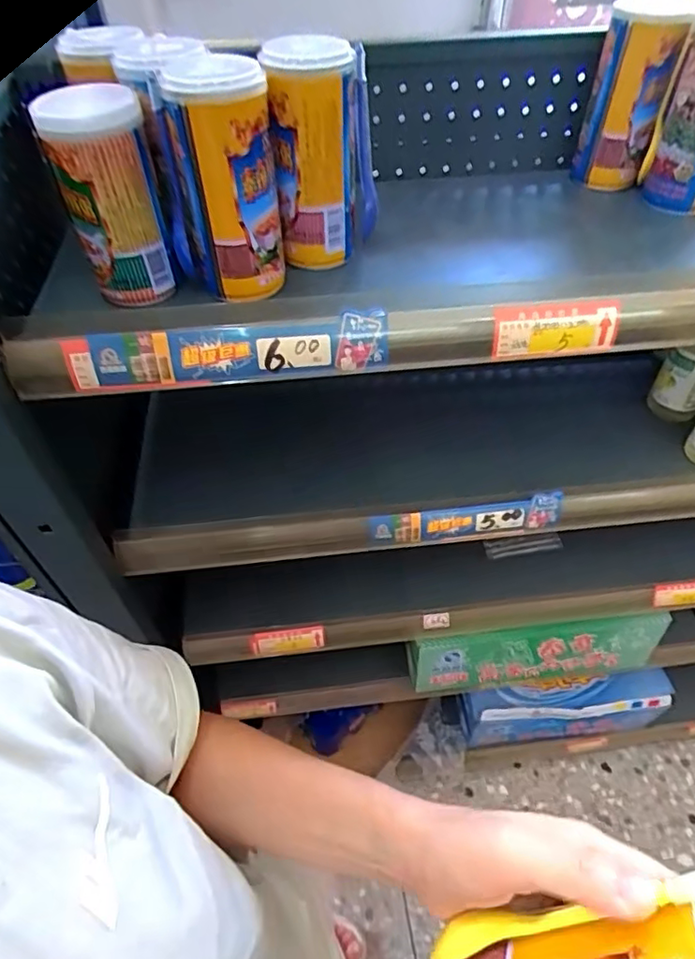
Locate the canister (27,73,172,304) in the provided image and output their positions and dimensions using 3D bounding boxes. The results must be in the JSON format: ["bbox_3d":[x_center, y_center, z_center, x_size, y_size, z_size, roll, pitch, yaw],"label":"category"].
[{"bbox_3d":[-0.161,-0.190,0.390,0.058,0.123,0.066,-22,53,-16],"label":"canister"}]

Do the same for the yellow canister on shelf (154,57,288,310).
[{"bbox_3d":[-0.077,-0.195,0.384,0.058,0.144,0.052,-9,51,-6],"label":"yellow canister on shelf"}]

